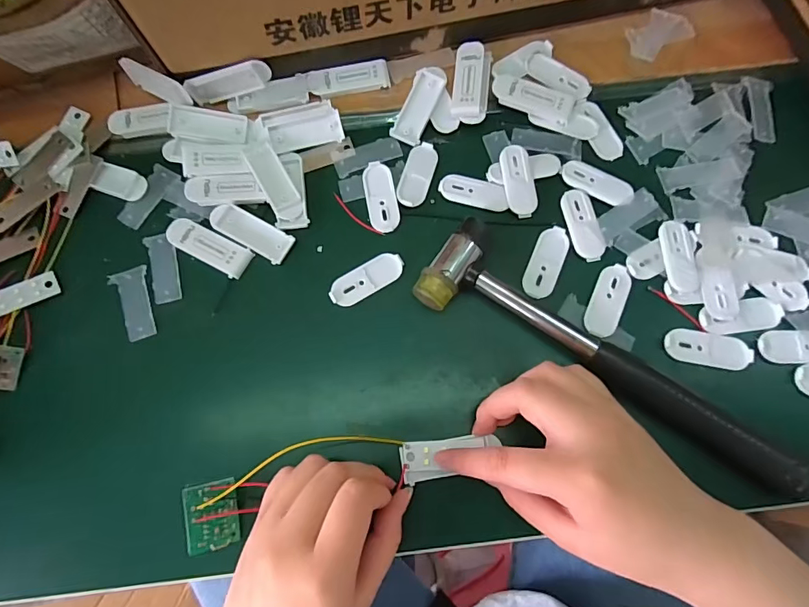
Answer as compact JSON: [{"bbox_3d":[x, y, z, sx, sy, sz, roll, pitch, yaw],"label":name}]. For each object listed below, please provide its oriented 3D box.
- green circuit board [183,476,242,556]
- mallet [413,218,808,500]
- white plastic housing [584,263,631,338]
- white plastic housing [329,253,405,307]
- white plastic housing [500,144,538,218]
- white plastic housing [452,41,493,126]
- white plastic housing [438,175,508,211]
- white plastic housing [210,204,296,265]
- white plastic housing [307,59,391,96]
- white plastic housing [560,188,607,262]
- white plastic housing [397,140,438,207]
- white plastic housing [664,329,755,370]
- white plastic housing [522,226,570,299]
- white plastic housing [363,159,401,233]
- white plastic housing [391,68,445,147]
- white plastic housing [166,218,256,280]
[{"bbox_3d":[-0.103,0.114,0.242,0.026,0.005,0.036,-5,89,-27],"label":"green circuit board"},{"bbox_3d":[0.119,0.028,0.263,0.232,0.023,0.055,30,79,8],"label":"mallet"},{"bbox_3d":[0.127,-0.002,0.280,0.019,0.004,0.049,25,79,7],"label":"white plastic housing"},{"bbox_3d":[-0.024,-0.016,0.287,0.050,0.004,0.021,-31,78,-6],"label":"white plastic housing"},{"bbox_3d":[0.076,-0.081,0.300,0.020,0.008,0.048,-5,77,0],"label":"white plastic housing"},{"bbox_3d":[0.047,-0.156,0.316,0.024,0.009,0.058,7,77,3],"label":"white plastic housing"},{"bbox_3d":[0.047,-0.075,0.301,0.046,0.004,0.020,15,78,4],"label":"white plastic housing"},{"bbox_3d":[-0.101,-0.047,0.294,0.056,0.004,0.021,30,79,7],"label":"white plastic housing"},{"bbox_3d":[-0.040,-0.161,0.319,0.057,0.004,0.020,-9,77,-1],"label":"white plastic housing"},{"bbox_3d":[0.117,-0.052,0.292,0.020,0.004,0.050,-11,77,-2],"label":"white plastic housing"},{"bbox_3d":[0.009,-0.088,0.306,0.020,0.004,0.049,16,78,5],"label":"white plastic housing"},{"bbox_3d":[0.184,0.027,0.271,0.051,0.004,0.021,11,77,3],"label":"white plastic housing"},{"bbox_3d":[0.091,-0.027,0.288,0.020,0.004,0.050,22,78,6],"label":"white plastic housing"},{"bbox_3d":[-0.016,-0.071,0.301,0.020,0.004,0.049,-11,77,-1],"label":"white plastic housing"},{"bbox_3d":[0.010,-0.138,0.313,0.022,0.009,0.051,24,78,6],"label":"white plastic housing"},{"bbox_3d":[-0.128,-0.037,0.293,0.058,0.004,0.021,29,79,7],"label":"white plastic housing"}]

